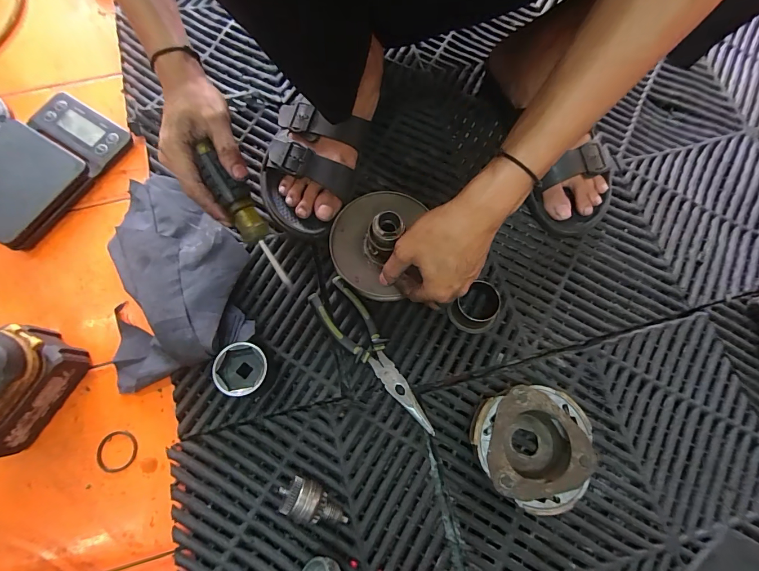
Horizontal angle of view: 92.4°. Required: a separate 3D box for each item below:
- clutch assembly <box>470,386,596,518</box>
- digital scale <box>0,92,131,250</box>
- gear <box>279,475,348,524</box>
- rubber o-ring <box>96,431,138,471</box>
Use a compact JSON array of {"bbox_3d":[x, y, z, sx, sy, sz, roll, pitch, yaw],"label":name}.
[{"bbox_3d":[0.155,0.161,0.368,0.110,0.035,0.110,0,73,-1],"label":"clutch assembly"},{"bbox_3d":[-0.429,-0.151,0.456,0.148,0.032,0.191,28,75,7],"label":"digital scale"},{"bbox_3d":[-0.064,0.212,0.355,0.067,0.032,0.034,29,75,8],"label":"gear"},{"bbox_3d":[-0.273,0.172,0.378,0.038,0.004,0.040,0,73,-1],"label":"rubber o-ring"}]

